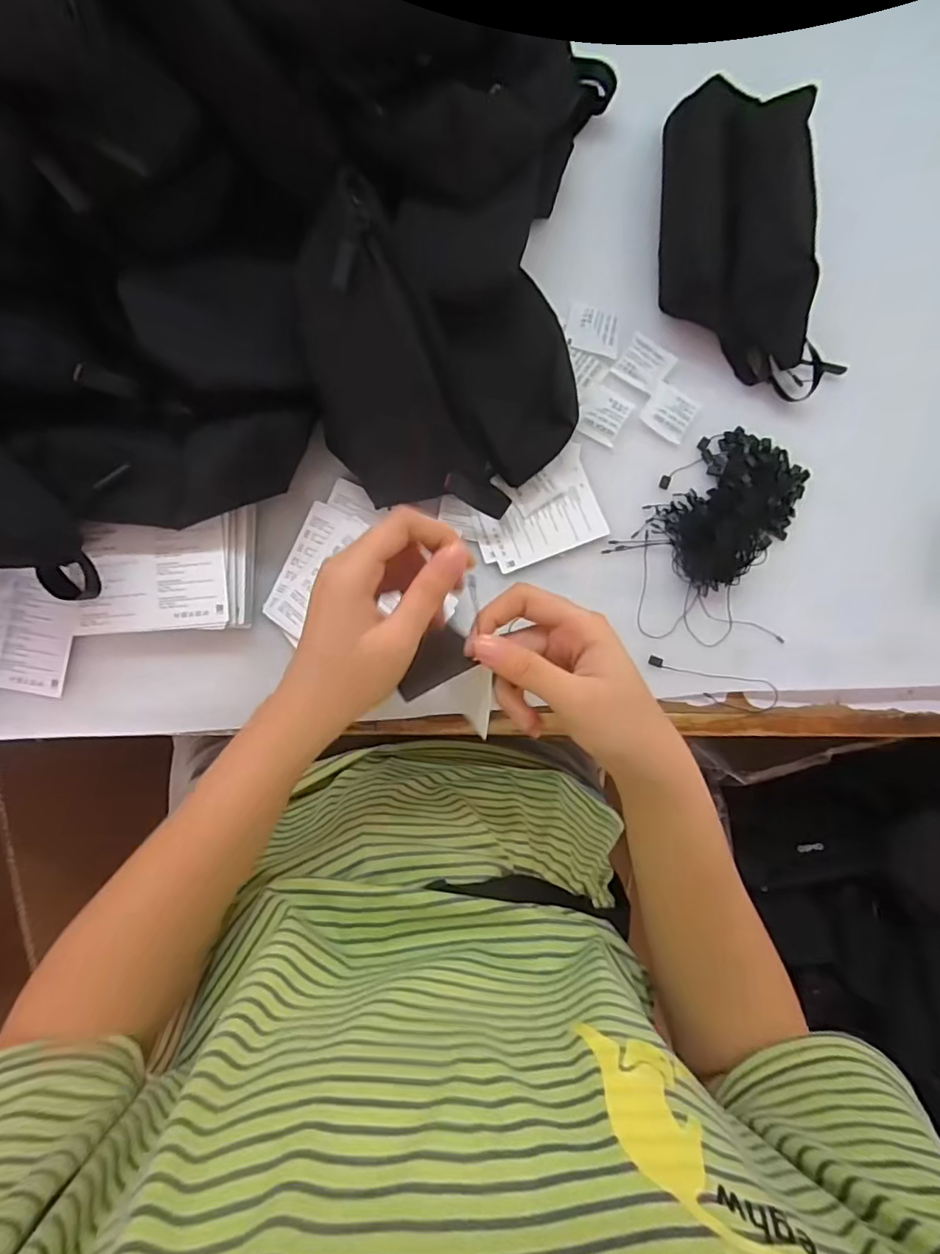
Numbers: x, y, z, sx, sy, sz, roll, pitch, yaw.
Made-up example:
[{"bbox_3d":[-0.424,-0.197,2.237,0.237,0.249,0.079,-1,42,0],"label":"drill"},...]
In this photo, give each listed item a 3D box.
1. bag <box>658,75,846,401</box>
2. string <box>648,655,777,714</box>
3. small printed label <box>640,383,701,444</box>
[{"bbox_3d":[0.204,-0.294,0.410,0.110,0.071,0.217,-8,89,-6],"label":"bag"},{"bbox_3d":[0.187,0.047,0.431,0.105,0.008,0.028,12,98,-3],"label":"string"},{"bbox_3d":[0.156,-0.167,0.434,0.037,0.005,0.038,30,86,-4],"label":"small printed label"}]

